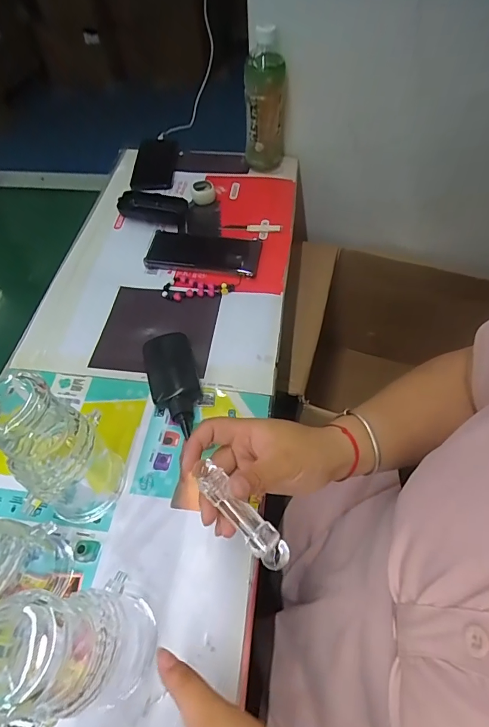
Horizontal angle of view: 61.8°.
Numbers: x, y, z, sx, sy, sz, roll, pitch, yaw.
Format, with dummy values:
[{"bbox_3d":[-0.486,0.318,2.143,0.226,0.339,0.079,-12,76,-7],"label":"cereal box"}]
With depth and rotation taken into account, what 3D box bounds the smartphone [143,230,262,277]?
[{"bbox_3d":[-0.061,-0.164,0.610,0.164,0.015,0.076,7,57,3],"label":"smartphone"}]

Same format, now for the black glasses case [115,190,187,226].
[{"bbox_3d":[-0.149,-0.252,0.665,0.109,0.025,0.052,14,58,8],"label":"black glasses case"}]

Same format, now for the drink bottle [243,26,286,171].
[{"bbox_3d":[0.034,-0.409,0.656,0.066,0.195,0.057,2,56,2],"label":"drink bottle"}]

